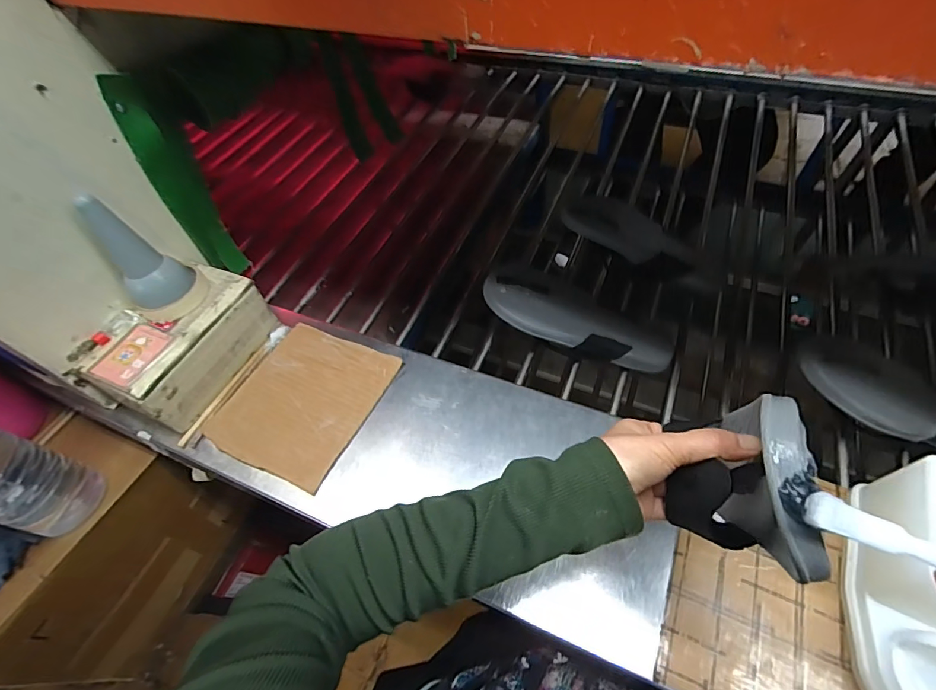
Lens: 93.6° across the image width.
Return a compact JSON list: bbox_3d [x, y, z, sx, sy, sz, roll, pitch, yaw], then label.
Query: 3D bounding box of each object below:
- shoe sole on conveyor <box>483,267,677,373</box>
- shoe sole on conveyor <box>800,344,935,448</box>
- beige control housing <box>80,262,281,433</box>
[{"bbox_3d":[0.150,-0.032,0.598,0.262,0.040,0.084,21,53,0],"label":"shoe sole on conveyor"},{"bbox_3d":[0.499,0.071,0.491,0.277,0.025,0.082,21,52,-5],"label":"shoe sole on conveyor"},{"bbox_3d":[-0.371,0.001,0.588,0.129,0.095,0.200,16,57,16],"label":"beige control housing"}]

